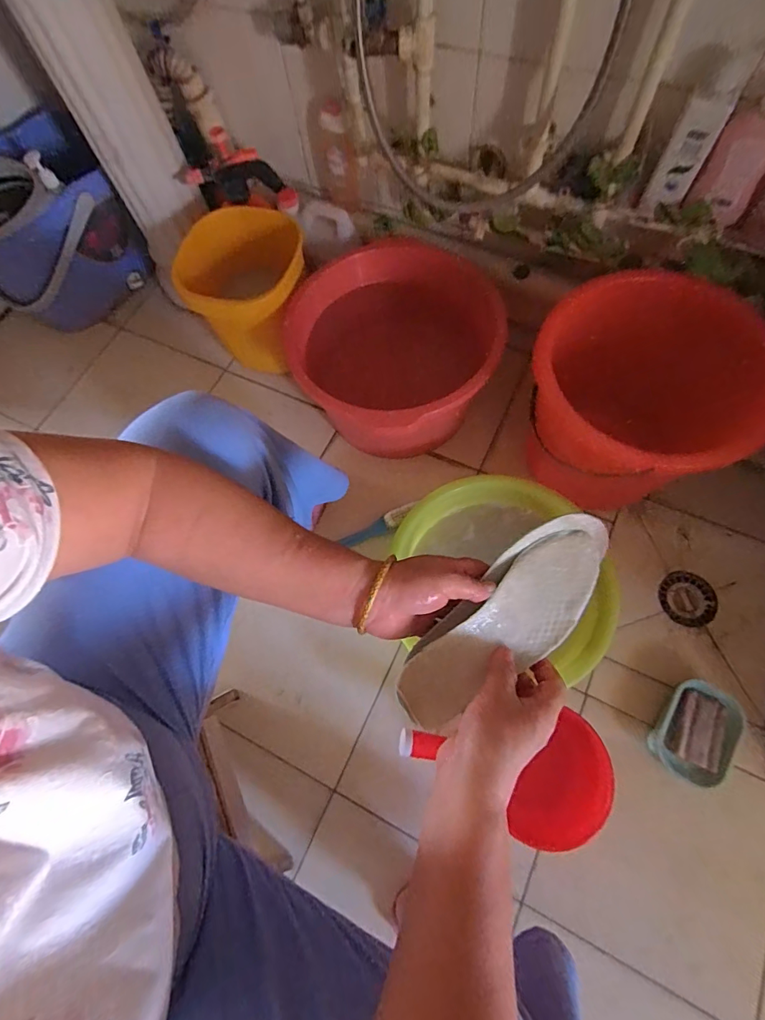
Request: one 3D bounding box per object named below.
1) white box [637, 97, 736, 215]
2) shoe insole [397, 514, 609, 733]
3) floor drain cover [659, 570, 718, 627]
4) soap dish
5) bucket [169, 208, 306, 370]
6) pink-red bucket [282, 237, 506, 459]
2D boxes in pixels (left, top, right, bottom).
[{"bbox_3d":[0.371,-0.432,0.552,0.049,0.119,0.019,15,71,10],"label":"white box"},{"bbox_3d":[0.110,0.092,0.376,0.225,0.011,0.082,-42,88,-14],"label":"shoe insole"},{"bbox_3d":[0.511,0.147,0.743,0.083,0.006,0.089,23,72,13],"label":"floor drain cover"},{"bbox_3d":[0.454,0.320,0.646,0.093,0.053,0.135,38,76,17],"label":"soap dish"},{"bbox_3d":[-0.234,-0.401,0.868,0.201,0.236,0.214,-12,68,0],"label":"bucket"},{"bbox_3d":[0.017,-0.276,0.823,0.350,0.193,0.371,-2,69,4],"label":"pink-red bucket"}]

